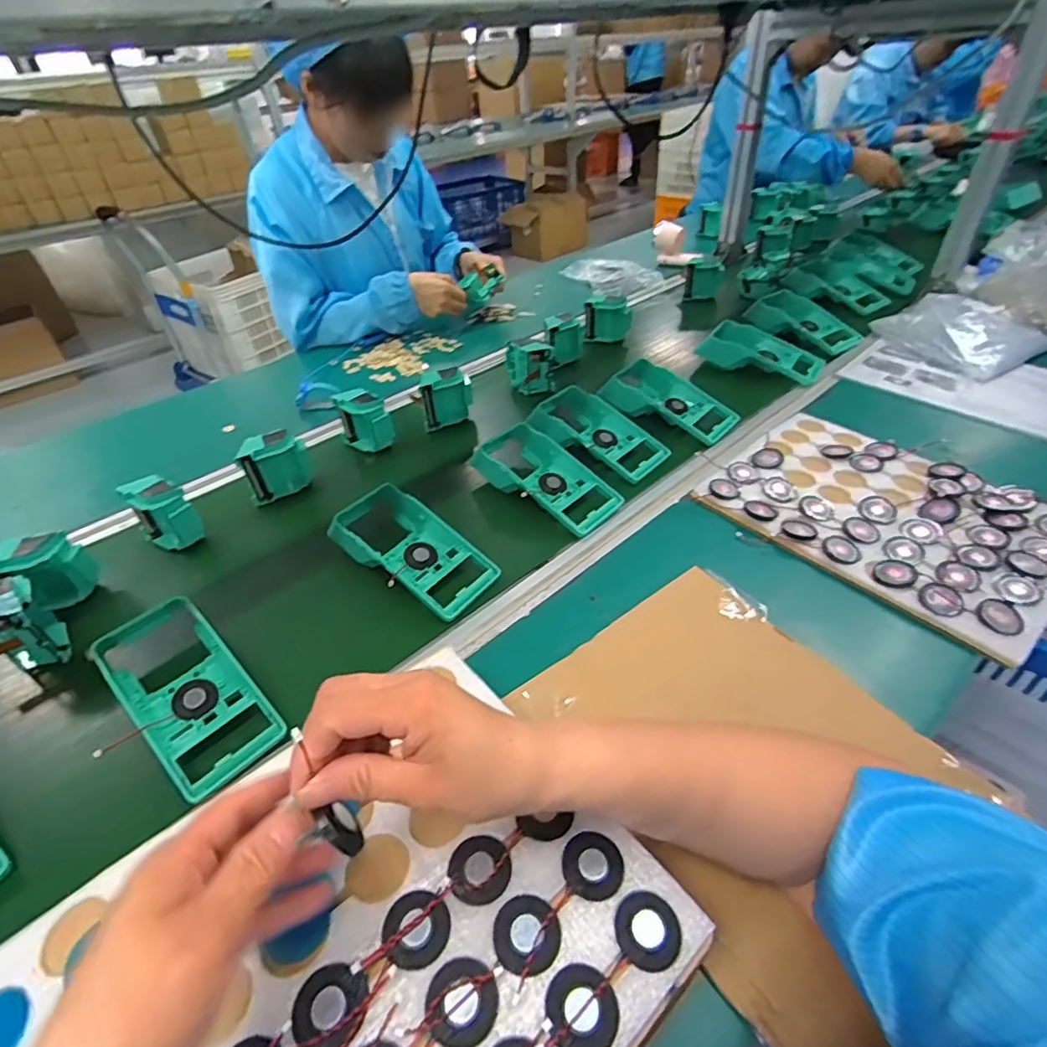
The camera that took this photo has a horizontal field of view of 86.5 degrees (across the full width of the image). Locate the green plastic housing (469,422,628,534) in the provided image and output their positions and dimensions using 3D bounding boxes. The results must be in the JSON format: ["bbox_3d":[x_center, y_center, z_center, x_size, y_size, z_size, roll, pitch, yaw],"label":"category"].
[{"bbox_3d":[0.025,-0.062,0.666,0.186,0.040,0.091,29,49,32],"label":"green plastic housing"}]

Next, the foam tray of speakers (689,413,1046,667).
[{"bbox_3d":[0.389,-0.020,0.599,0.239,0.023,0.317,-32,48,-31],"label":"foam tray of speakers"}]

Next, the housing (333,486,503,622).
[{"bbox_3d":[-0.118,0.024,0.579,0.181,0.046,0.087,26,48,29],"label":"housing"}]

